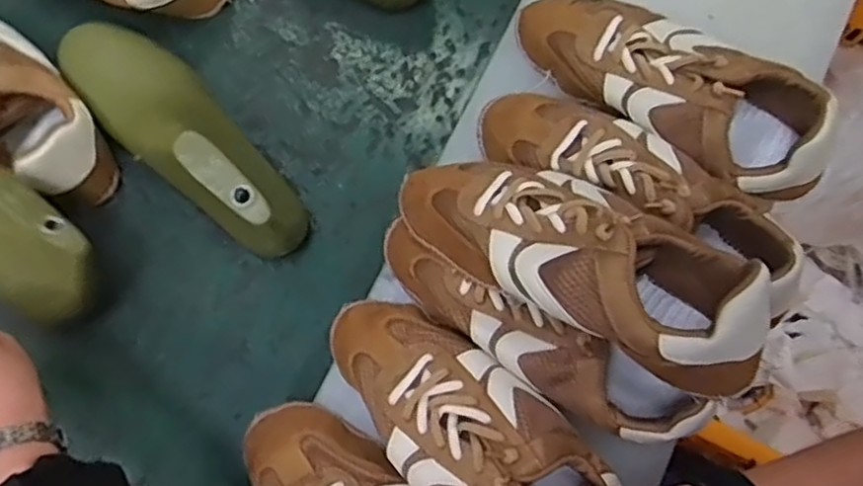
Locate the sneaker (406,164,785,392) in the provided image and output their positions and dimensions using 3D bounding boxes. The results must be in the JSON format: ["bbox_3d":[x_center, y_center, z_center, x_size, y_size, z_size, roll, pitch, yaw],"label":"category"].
[{"bbox_3d":[0.086,0.009,0.430,0.248,0.079,0.094,26,79,19],"label":"sneaker"}]

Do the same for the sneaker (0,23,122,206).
[{"bbox_3d":[-0.359,-0.123,0.552,0.242,0.076,0.102,37,81,6],"label":"sneaker"}]

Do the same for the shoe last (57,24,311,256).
[{"bbox_3d":[-0.196,-0.090,0.535,0.248,0.096,0.079,44,81,7],"label":"shoe last"}]

